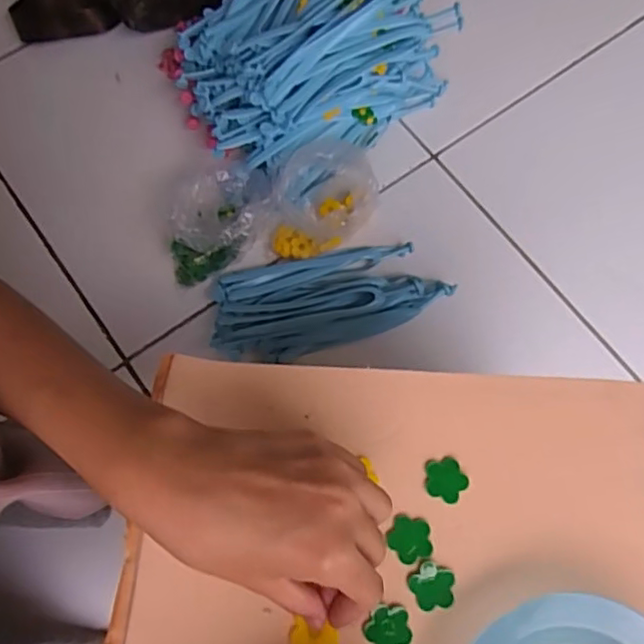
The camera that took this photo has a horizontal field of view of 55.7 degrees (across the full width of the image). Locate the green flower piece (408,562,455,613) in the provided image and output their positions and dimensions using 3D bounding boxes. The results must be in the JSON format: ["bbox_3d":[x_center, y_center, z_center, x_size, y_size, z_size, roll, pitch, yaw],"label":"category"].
[{"bbox_3d":[0.058,0.136,0.313,0.023,0.004,0.022,1,71,-2],"label":"green flower piece"}]

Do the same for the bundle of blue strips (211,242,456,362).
[{"bbox_3d":[0.009,-0.025,0.617,0.233,0.040,0.104,-10,72,-6],"label":"bundle of blue strips"}]

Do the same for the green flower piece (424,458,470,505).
[{"bbox_3d":[0.068,0.085,0.330,0.023,0.004,0.023,1,71,-2],"label":"green flower piece"}]

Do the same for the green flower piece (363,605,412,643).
[{"bbox_3d":[0.034,0.154,0.306,0.022,0.004,0.023,1,71,-2],"label":"green flower piece"}]

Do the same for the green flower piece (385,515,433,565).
[{"bbox_3d":[0.047,0.114,0.320,0.023,0.004,0.023,1,71,-2],"label":"green flower piece"}]

